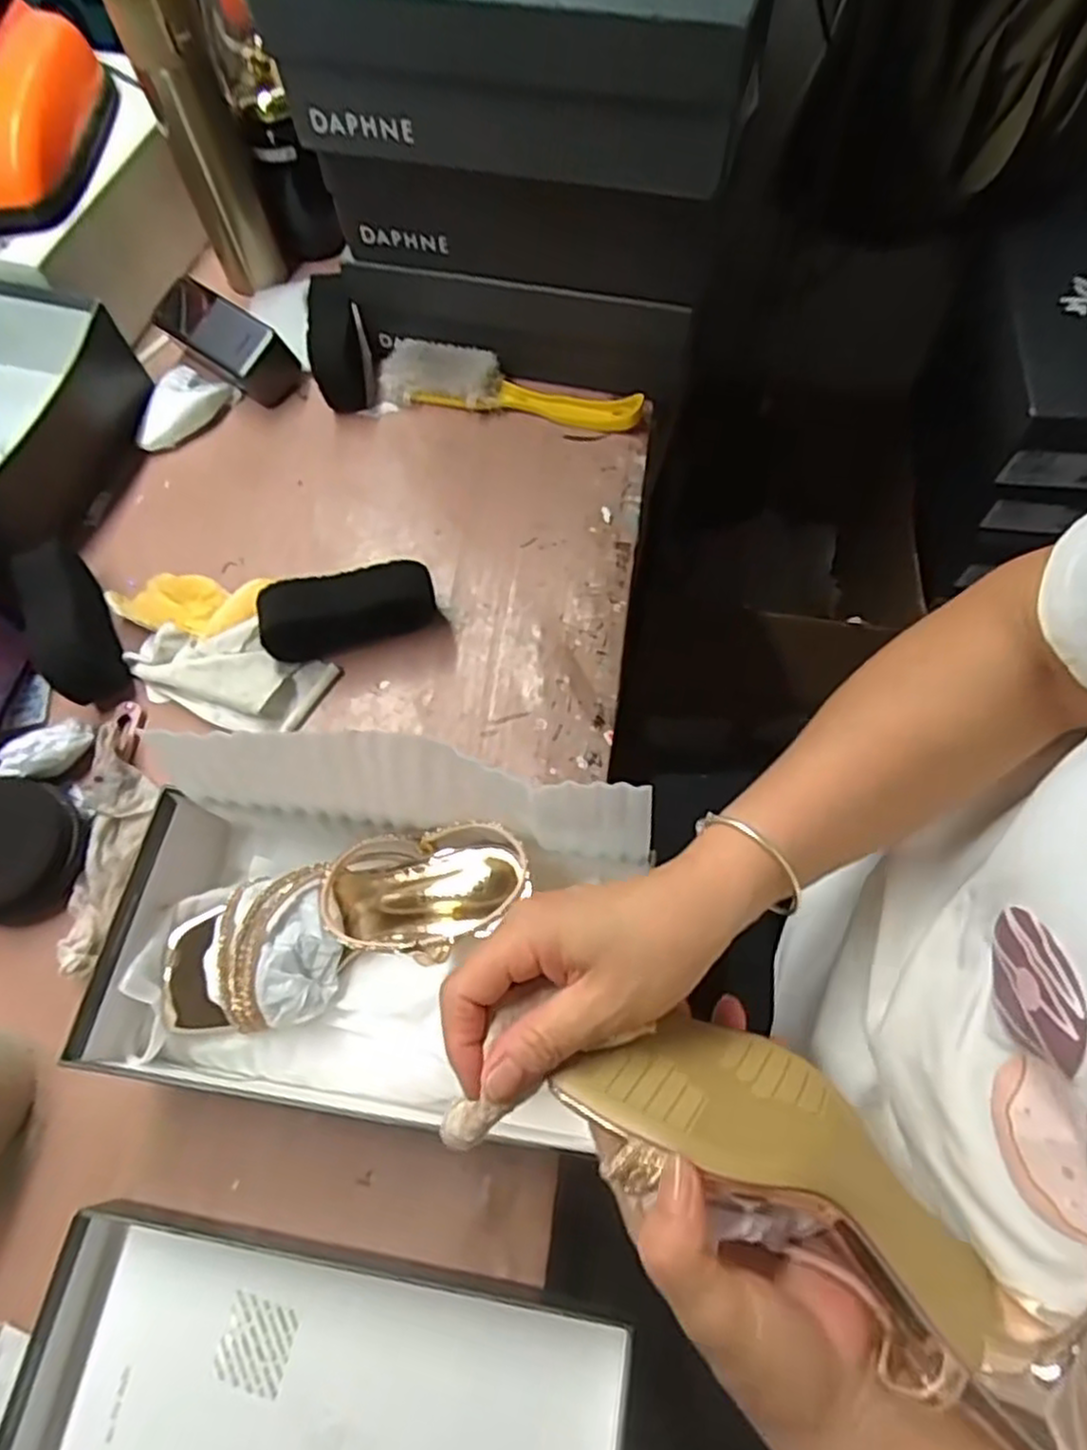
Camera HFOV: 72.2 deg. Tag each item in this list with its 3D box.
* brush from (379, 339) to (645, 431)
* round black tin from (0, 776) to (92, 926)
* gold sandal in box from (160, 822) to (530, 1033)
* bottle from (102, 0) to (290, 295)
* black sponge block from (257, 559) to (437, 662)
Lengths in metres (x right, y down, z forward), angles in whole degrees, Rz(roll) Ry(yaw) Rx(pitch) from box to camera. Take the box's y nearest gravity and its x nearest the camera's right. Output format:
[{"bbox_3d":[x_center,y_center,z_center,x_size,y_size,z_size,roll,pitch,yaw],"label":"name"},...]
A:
[{"bbox_3d":[-0.031,-0.307,0.672,0.246,0.037,0.053,11,68,7],"label":"brush"},{"bbox_3d":[-0.363,0.085,0.510,0.080,0.033,0.092,11,68,7],"label":"round black tin"},{"bbox_3d":[-0.118,0.113,0.430,0.226,0.059,0.085,-18,67,-5],"label":"gold sandal in box"},{"bbox_3d":[-0.295,-0.509,0.659,0.064,0.248,0.057,-29,69,-10],"label":"bottle"},{"bbox_3d":[-0.148,-0.086,0.574,0.128,0.068,0.033,-14,67,-4],"label":"black sponge block"}]

